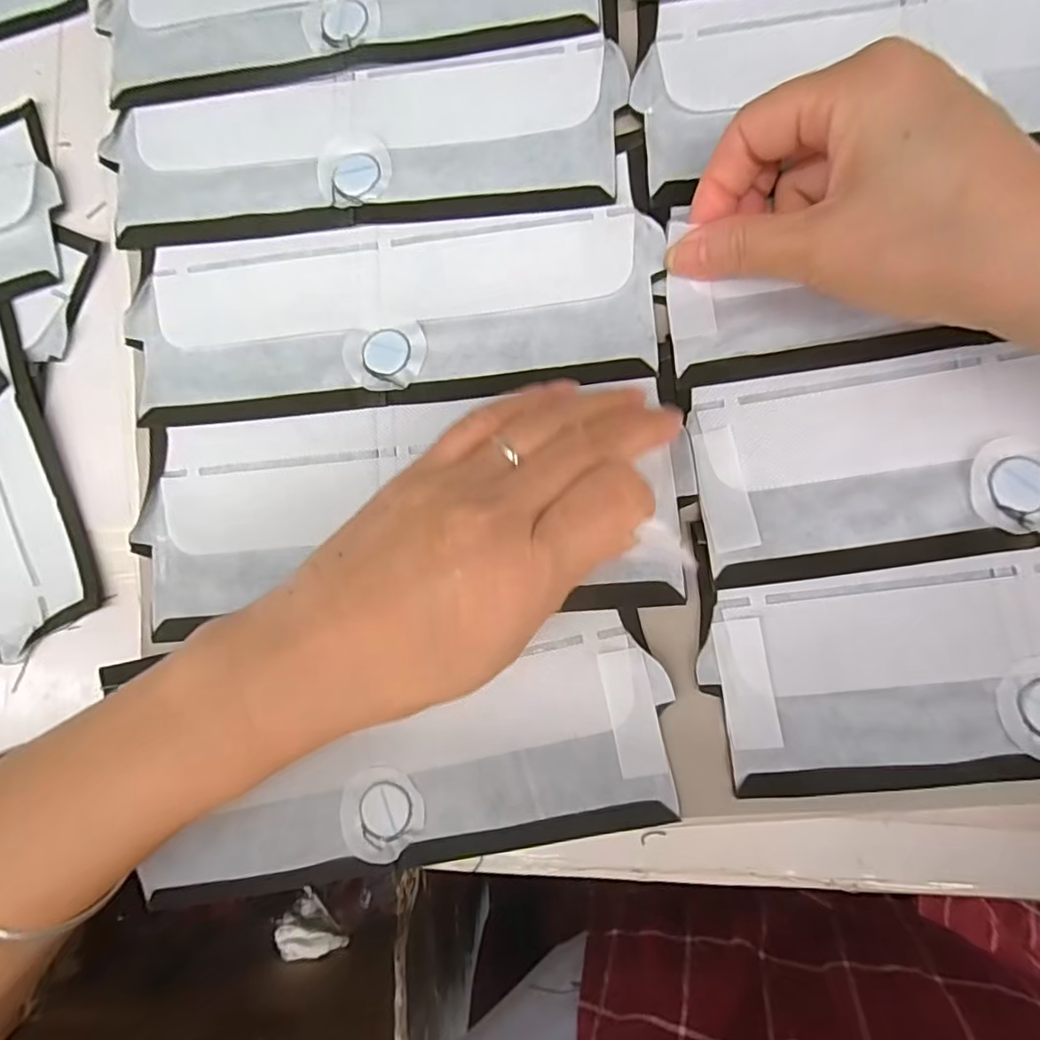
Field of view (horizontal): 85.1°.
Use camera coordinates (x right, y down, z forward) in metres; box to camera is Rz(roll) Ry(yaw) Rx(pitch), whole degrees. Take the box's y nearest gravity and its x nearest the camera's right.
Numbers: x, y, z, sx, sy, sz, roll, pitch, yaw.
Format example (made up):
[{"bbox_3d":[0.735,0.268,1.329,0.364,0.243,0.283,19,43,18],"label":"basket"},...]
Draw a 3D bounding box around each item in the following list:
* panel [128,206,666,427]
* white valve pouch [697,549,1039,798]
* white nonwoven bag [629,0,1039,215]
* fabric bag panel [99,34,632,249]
[{"bbox_3d":[-0.059,-0.093,0.254,0.234,0.004,0.083,-4,85,6],"label":"panel"},{"bbox_3d":[0.188,0.053,0.207,0.223,0.012,0.080,-8,83,8],"label":"white valve pouch"},{"bbox_3d":[0.169,-0.189,0.228,0.235,0.004,0.089,-4,85,8],"label":"white nonwoven bag"},{"bbox_3d":[-0.073,-0.172,0.258,0.233,0.009,0.074,-3,86,8],"label":"fabric bag panel"}]

